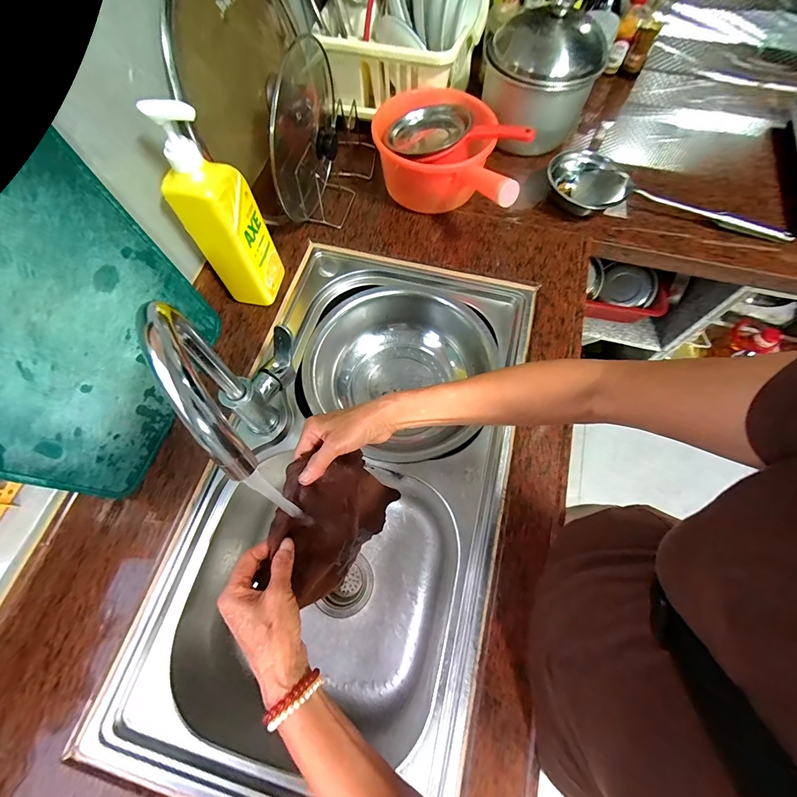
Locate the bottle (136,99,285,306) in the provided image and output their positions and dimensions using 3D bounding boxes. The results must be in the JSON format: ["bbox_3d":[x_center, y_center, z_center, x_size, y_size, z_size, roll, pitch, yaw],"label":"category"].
[{"bbox_3d":[-0.236,-0.245,0.499,0.074,0.291,0.083,9,68,5],"label":"bottle"}]

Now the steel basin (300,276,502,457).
[{"bbox_3d":[-0.002,-0.051,0.648,0.291,0.112,0.309,0,68,0],"label":"steel basin"}]

